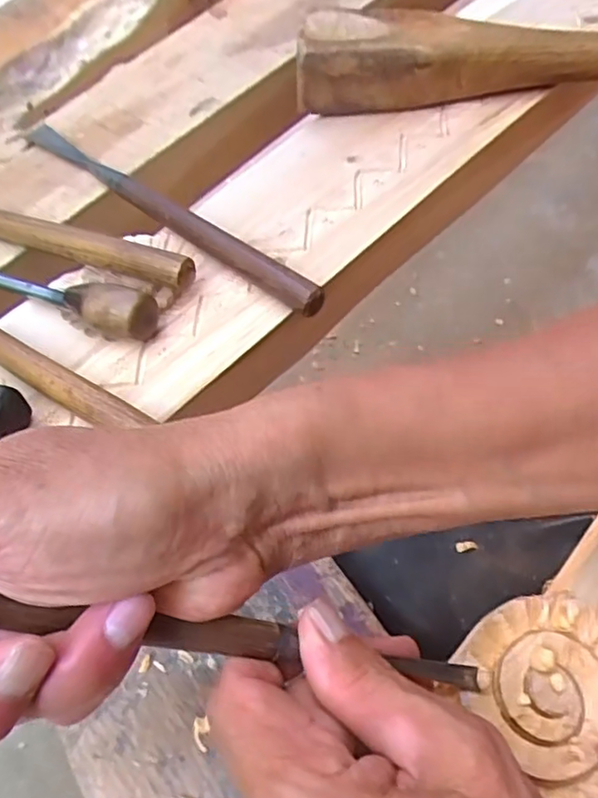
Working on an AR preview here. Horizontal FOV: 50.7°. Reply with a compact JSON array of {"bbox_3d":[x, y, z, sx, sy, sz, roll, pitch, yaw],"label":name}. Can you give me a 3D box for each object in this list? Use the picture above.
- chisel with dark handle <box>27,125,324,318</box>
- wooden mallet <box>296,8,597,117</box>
[{"bbox_3d":[-0.087,-0.117,0.382,0.255,0.018,0.014,37,65,21],"label":"chisel with dark handle"},{"bbox_3d":[0.135,-0.232,0.431,0.272,0.049,0.051,-5,58,-3],"label":"wooden mallet"}]

